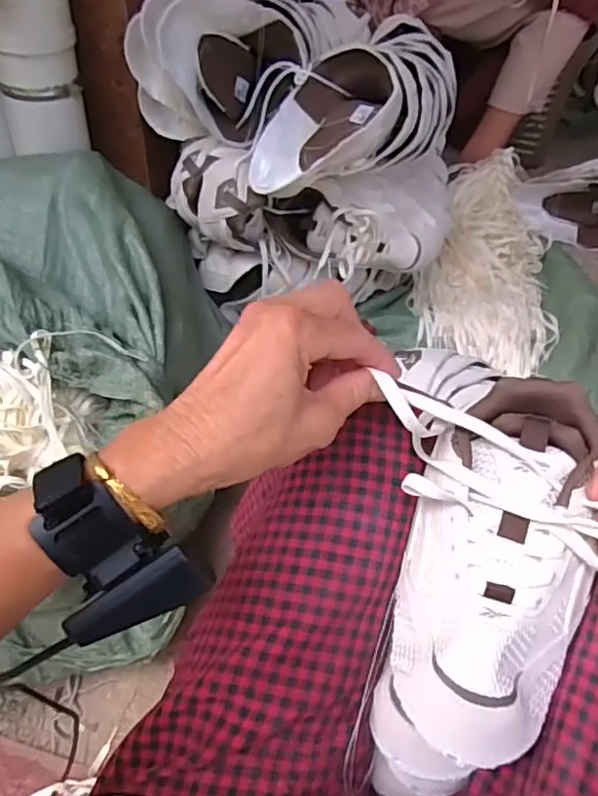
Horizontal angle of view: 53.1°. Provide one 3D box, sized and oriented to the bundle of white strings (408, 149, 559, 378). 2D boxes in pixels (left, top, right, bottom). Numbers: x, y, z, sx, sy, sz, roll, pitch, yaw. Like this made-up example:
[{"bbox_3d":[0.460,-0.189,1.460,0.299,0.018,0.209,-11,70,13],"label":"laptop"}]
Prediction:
[{"bbox_3d":[0.355,-0.274,1.089,0.238,0.110,0.508,14,48,8],"label":"bundle of white strings"}]

